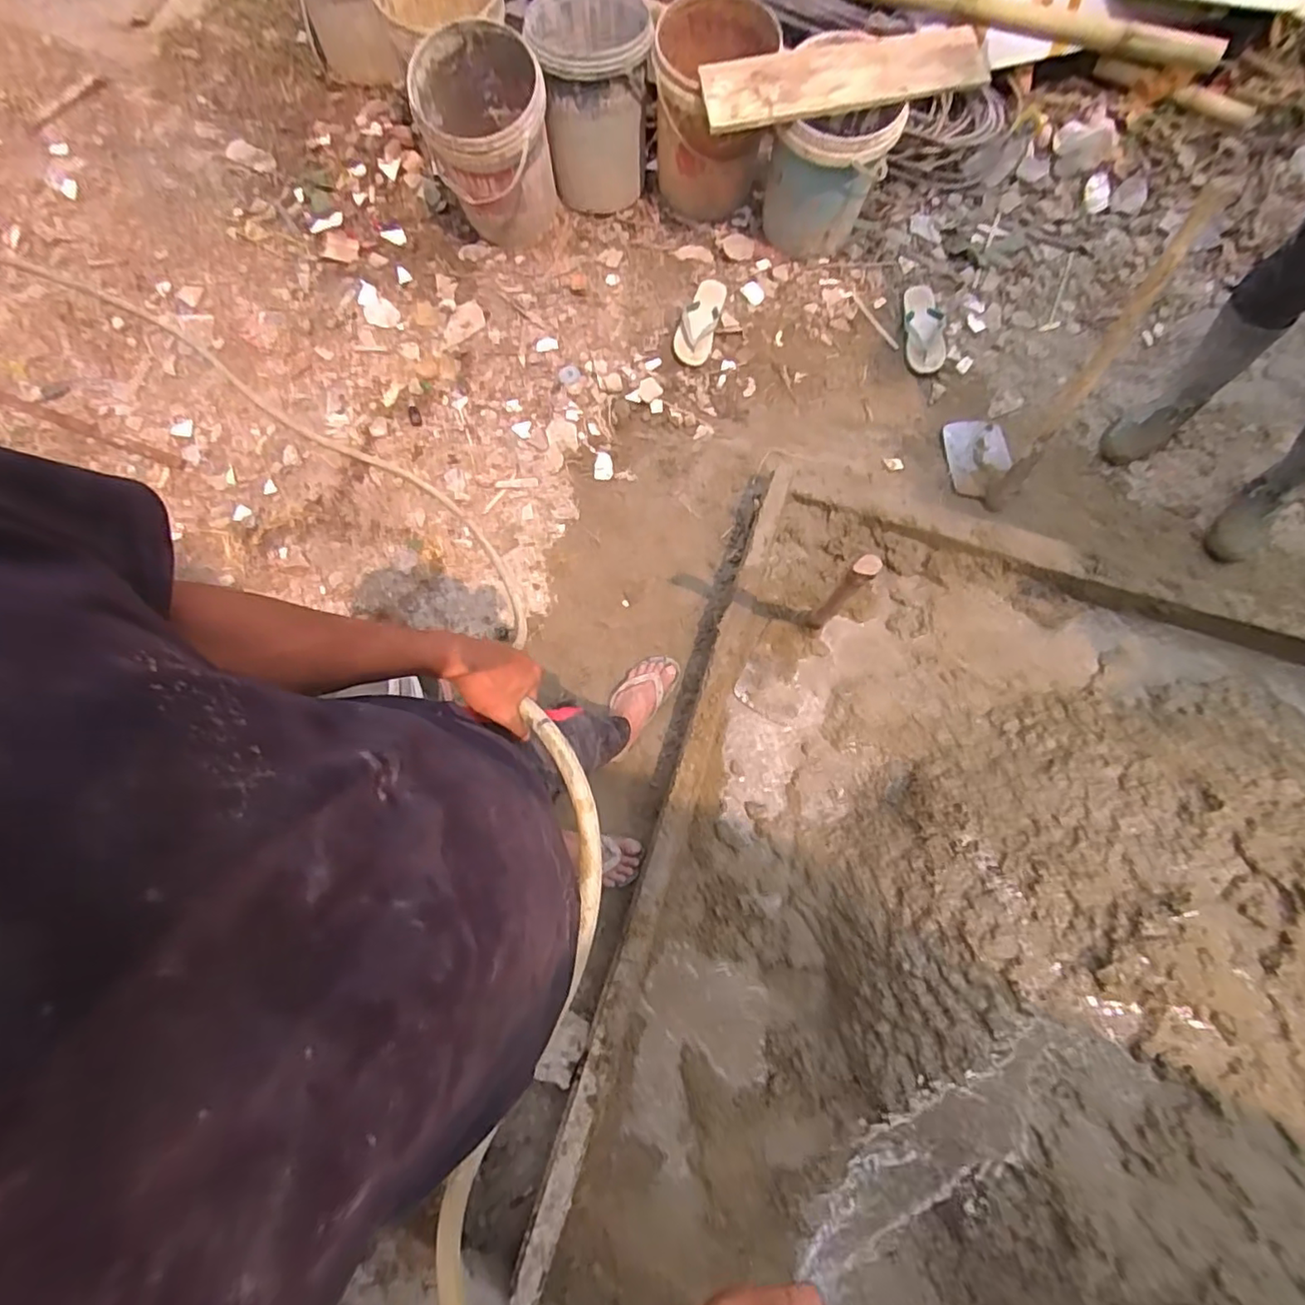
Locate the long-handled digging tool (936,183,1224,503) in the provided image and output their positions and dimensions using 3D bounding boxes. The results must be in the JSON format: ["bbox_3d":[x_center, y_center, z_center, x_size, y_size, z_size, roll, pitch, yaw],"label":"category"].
[{"bbox_3d":[0.859,-0.602,1.307,0.218,0.626,0.298,34,80,9],"label":"long-handled digging tool"}]

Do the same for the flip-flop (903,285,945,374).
[{"bbox_3d":[0.731,-0.869,1.637,0.102,0.042,0.268,3,77,2],"label":"flip-flop"}]

